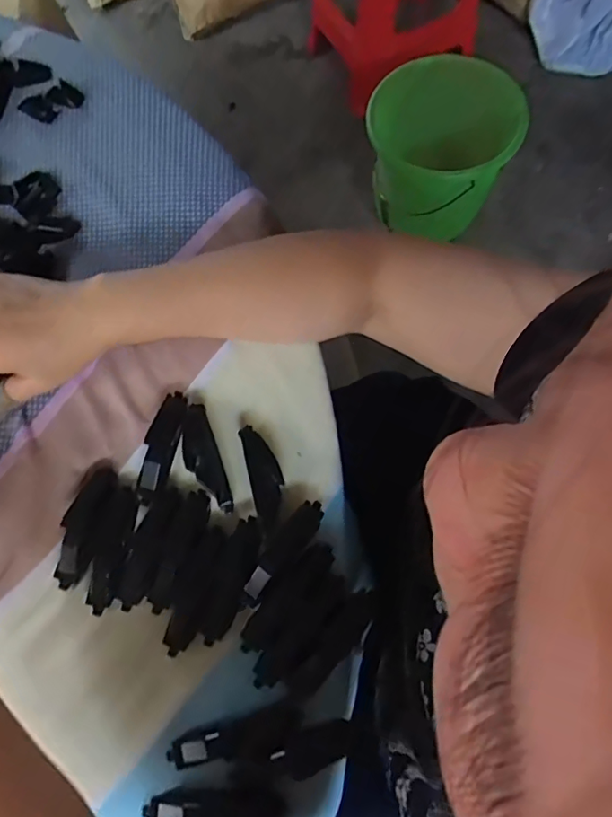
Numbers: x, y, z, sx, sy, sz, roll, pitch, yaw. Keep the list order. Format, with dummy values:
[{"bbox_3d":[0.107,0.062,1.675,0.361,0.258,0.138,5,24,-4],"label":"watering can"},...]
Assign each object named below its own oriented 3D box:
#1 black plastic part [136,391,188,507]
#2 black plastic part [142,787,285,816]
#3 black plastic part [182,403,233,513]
[{"bbox_3d":[-0.103,0.025,0.371,0.022,0.011,0.080,11,71,7],"label":"black plastic part"},{"bbox_3d":[-0.054,0.231,0.300,0.078,0.018,0.019,-1,71,2],"label":"black plastic part"},{"bbox_3d":[-0.072,0.036,0.370,0.023,0.011,0.079,-19,71,-4],"label":"black plastic part"}]

